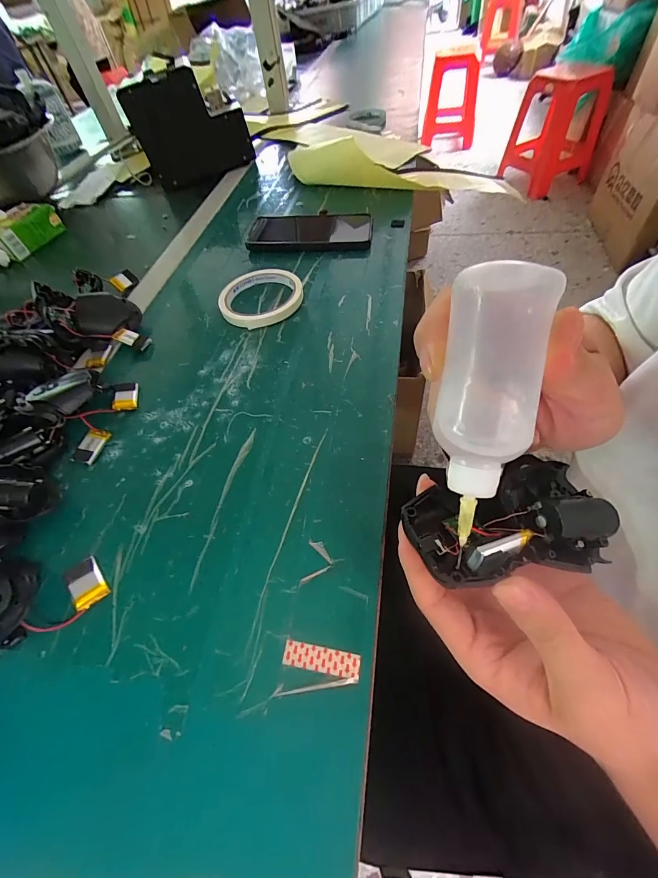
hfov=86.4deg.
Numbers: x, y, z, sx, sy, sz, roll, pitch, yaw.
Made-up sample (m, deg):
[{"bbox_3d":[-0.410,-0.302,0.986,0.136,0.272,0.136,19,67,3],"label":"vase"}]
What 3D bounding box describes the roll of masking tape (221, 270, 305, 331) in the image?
[{"bbox_3d":[-0.079,-0.164,0.402,0.093,0.015,0.094,-4,56,5],"label":"roll of masking tape"}]

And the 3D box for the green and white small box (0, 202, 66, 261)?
[{"bbox_3d":[-0.511,-0.348,0.581,0.068,0.041,0.117,16,58,15],"label":"green and white small box"}]

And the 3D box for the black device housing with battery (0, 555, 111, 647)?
[{"bbox_3d":[-0.200,0.104,0.228,0.101,0.019,0.054,-4,56,5],"label":"black device housing with battery"}]

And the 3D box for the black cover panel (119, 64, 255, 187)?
[{"bbox_3d":[-0.235,-0.530,0.598,0.182,0.142,0.033,-20,44,0],"label":"black cover panel"}]

